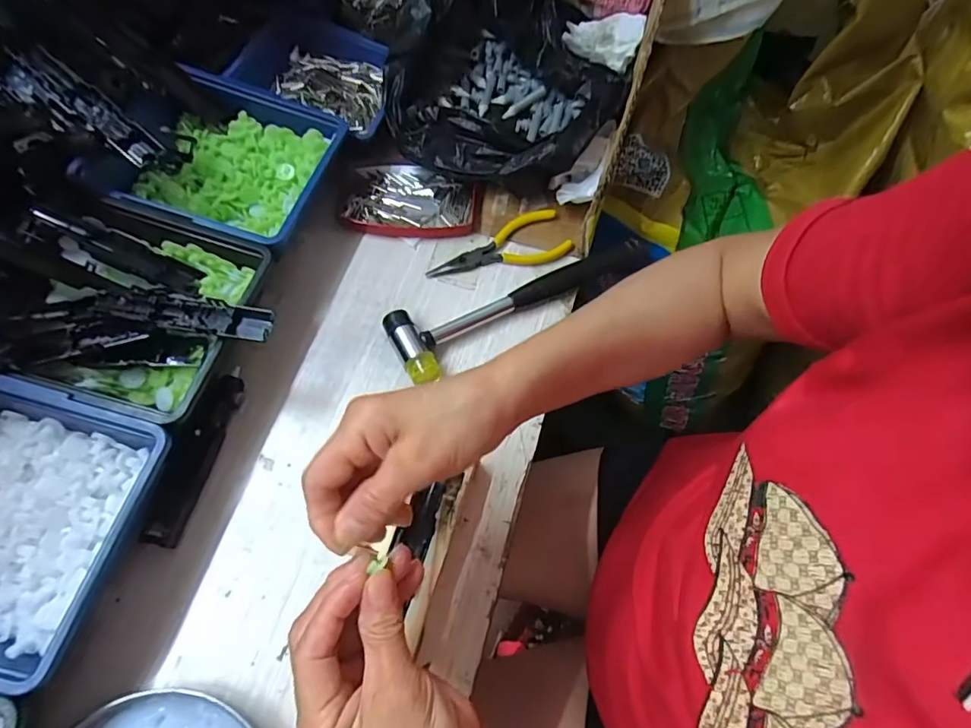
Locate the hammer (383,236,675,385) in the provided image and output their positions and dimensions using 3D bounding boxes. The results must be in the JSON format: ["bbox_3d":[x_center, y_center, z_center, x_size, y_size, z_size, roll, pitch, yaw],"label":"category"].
[{"bbox_3d":[0.039,-0.058,0.434,0.242,0.023,0.063,-25,68,-14],"label":"hammer"}]

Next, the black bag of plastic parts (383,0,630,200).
[{"bbox_3d":[0.024,-0.286,0.501,0.210,0.096,0.246,11,64,3],"label":"black bag of plastic parts"}]

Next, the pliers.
[{"bbox_3d":[0.011,-0.107,0.465,0.129,0.014,0.049,-11,65,-8],"label":"pliers"}]

